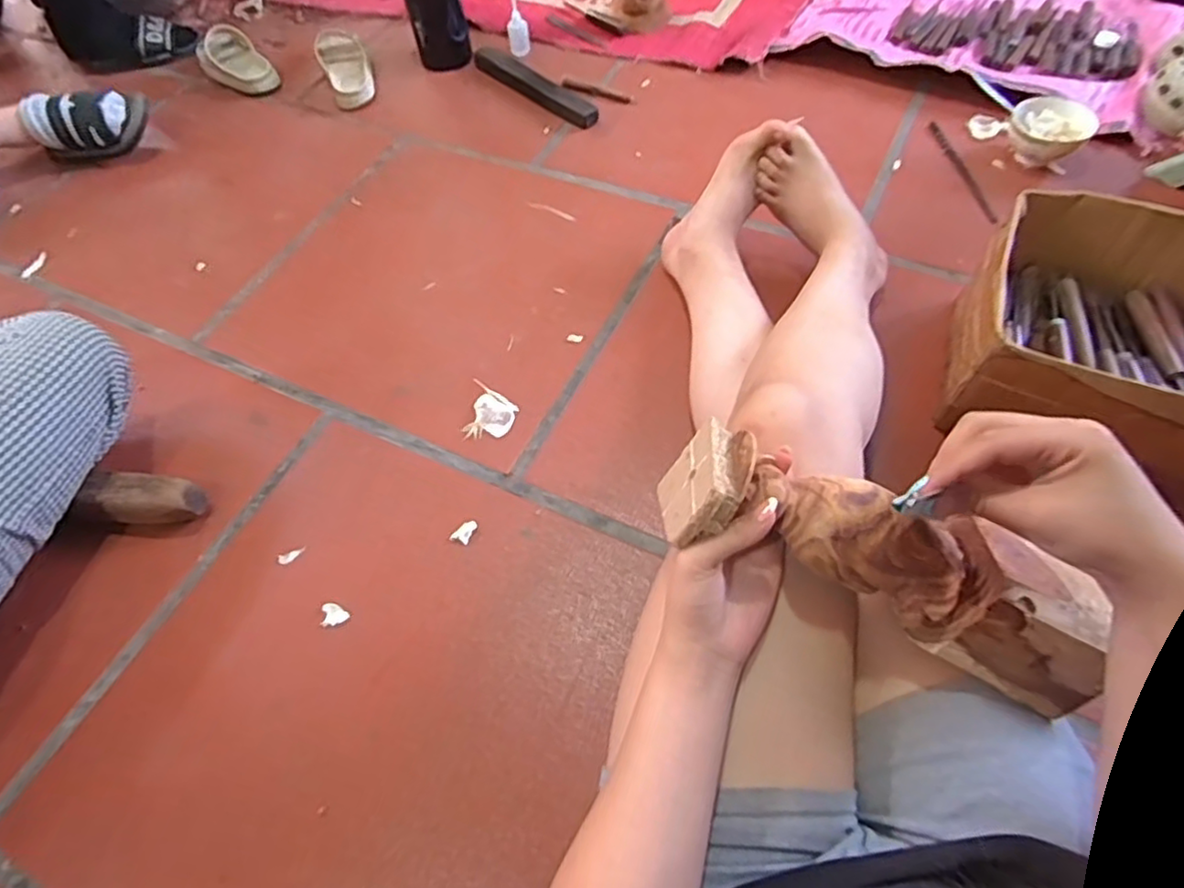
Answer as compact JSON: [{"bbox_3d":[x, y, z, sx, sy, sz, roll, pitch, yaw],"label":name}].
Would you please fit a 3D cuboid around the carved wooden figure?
[{"bbox_3d":[0.197,0.079,0.428,0.299,0.073,0.090,26,61,-3],"label":"carved wooden figure"}]

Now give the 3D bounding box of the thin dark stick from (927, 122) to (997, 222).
[{"bbox_3d":[0.550,-0.409,0.959,0.017,0.006,0.232,-5,57,1],"label":"thin dark stick"}]

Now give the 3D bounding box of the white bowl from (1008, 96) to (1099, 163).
[{"bbox_3d":[0.654,-0.446,0.927,0.104,0.068,0.111,34,66,22],"label":"white bowl"}]

